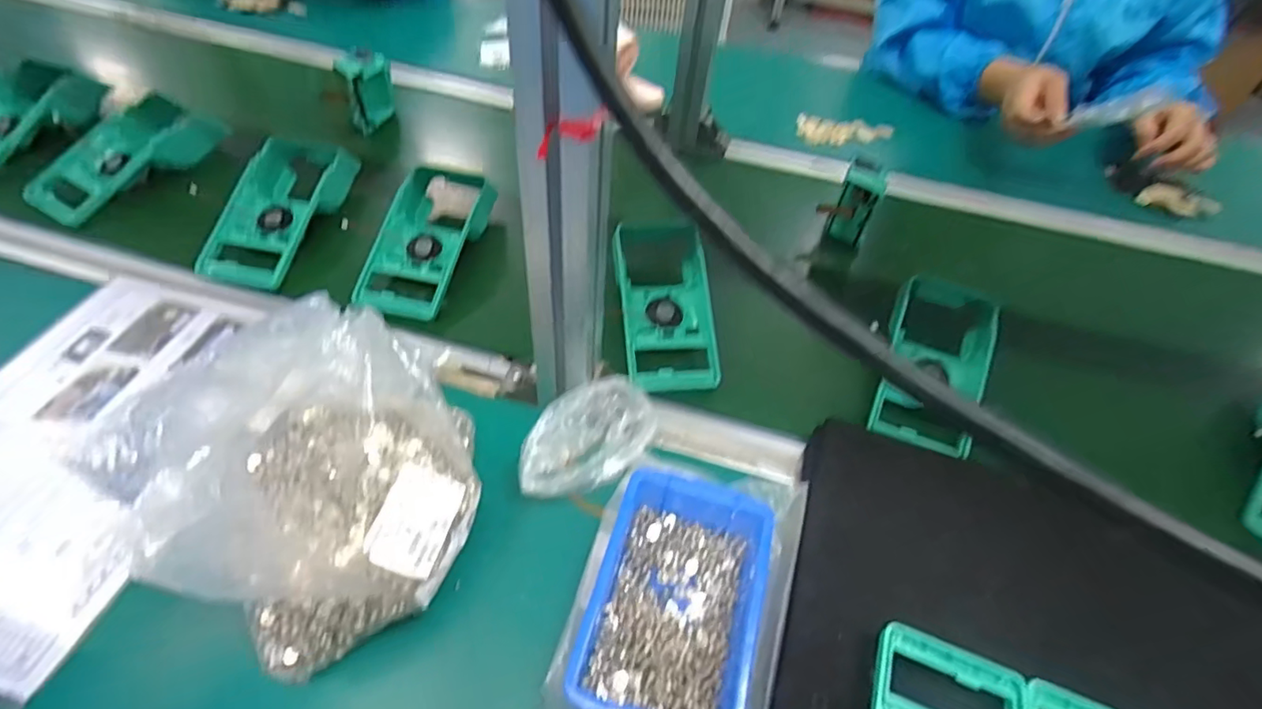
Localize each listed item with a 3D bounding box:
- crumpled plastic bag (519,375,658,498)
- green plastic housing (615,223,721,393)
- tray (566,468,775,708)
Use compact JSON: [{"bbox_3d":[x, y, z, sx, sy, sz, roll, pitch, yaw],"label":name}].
[{"bbox_3d":[-0.033,0.065,0.441,0.109,0.044,0.064,-23,57,-22],"label":"crumpled plastic bag"},{"bbox_3d":[0.029,-0.044,0.551,0.086,0.046,0.167,-1,68,-12],"label":"green plastic housing"},{"bbox_3d":[0.028,0.155,0.370,0.107,0.051,0.154,15,51,6],"label":"tray"}]

